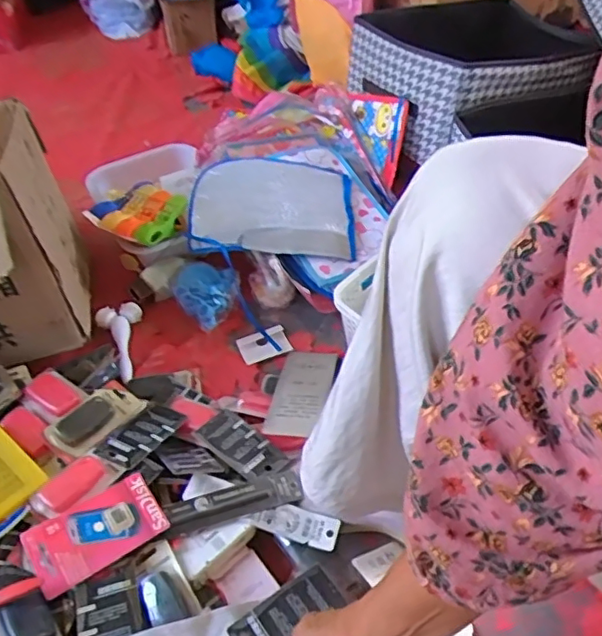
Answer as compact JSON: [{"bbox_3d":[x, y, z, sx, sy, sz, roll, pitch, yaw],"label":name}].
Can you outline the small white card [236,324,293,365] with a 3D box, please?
[{"bbox_3d":[-0.055,0.036,0.853,0.073,0.008,0.053,-17,47,-13],"label":"small white card"}]

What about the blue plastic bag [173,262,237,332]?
[{"bbox_3d":[-0.140,-0.036,0.903,0.088,0.054,0.117,-30,51,-24],"label":"blue plastic bag"}]

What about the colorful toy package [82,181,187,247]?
[{"bbox_3d":[-0.257,-0.171,0.949,0.126,0.034,0.135,25,51,25],"label":"colorful toy package"}]

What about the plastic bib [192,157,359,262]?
[{"bbox_3d":[-0.046,-0.182,0.947,0.258,0.059,0.206,-1,45,2],"label":"plastic bib"}]

